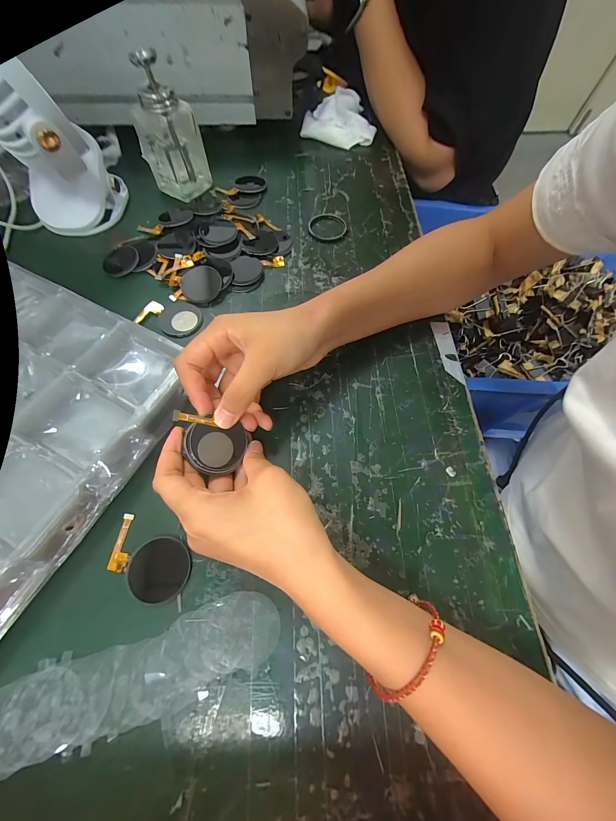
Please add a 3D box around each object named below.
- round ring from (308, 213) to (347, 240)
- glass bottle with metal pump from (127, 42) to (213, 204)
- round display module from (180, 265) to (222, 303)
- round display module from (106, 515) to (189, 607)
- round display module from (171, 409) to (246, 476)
[{"bbox_3d":[0.023,-0.223,0.360,0.045,0.006,0.048,1,66,-3],"label":"round ring"},{"bbox_3d":[-0.158,-0.317,0.338,0.047,0.110,0.058,38,69,13],"label":"glass bottle with metal pump"},{"bbox_3d":[-0.110,-0.130,0.308,0.040,0.004,0.038,0,87,-2],"label":"round display module"},{"bbox_3d":[-0.112,0.105,0.207,0.061,0.004,0.041,23,67,7],"label":"round display module"},{"bbox_3d":[-0.070,0.025,0.213,0.052,0.005,0.038,14,76,-27],"label":"round display module"}]

